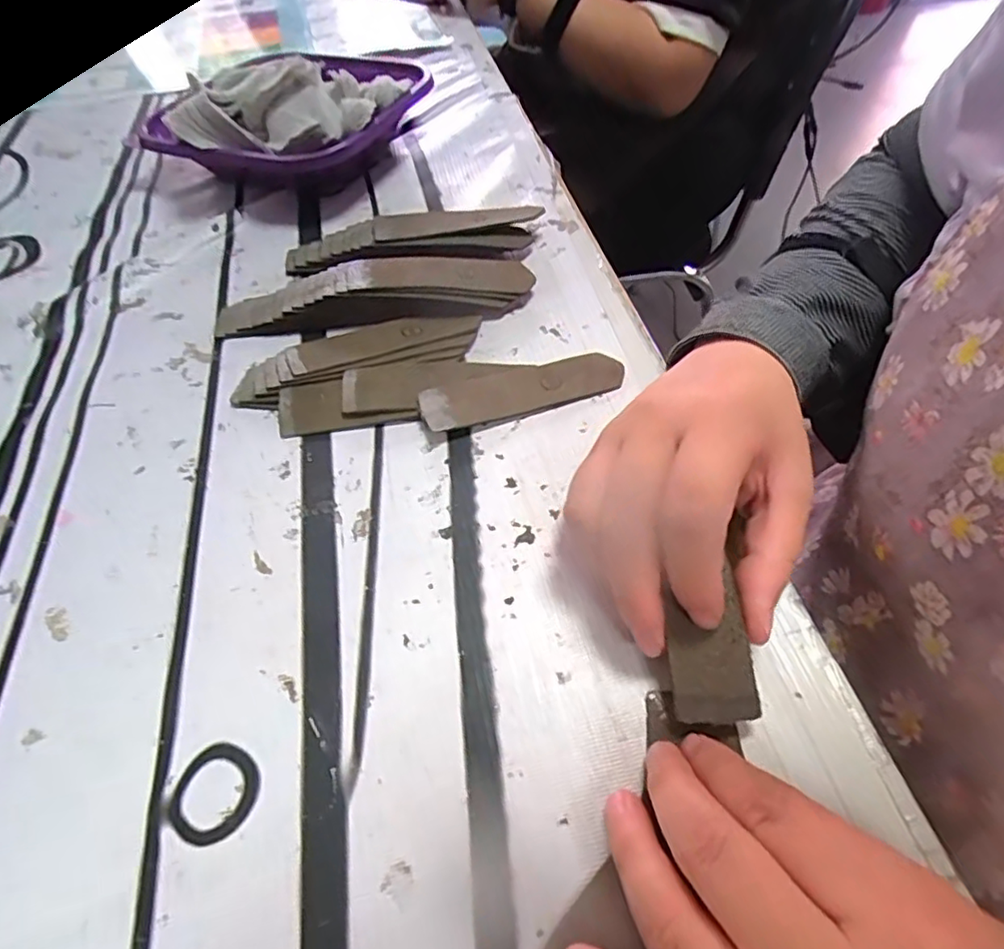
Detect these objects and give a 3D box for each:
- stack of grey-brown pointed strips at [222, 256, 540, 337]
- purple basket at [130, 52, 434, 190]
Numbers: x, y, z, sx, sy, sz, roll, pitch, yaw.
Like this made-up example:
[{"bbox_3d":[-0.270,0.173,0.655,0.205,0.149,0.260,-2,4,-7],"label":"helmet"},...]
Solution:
[{"bbox_3d":[-0.075,-0.107,0.360,0.179,0.026,0.032,-5,51,-3],"label":"stack of grey-brown pointed strips"},{"bbox_3d":[-0.154,-0.265,0.458,0.166,0.068,0.141,22,55,18],"label":"purple basket"}]

